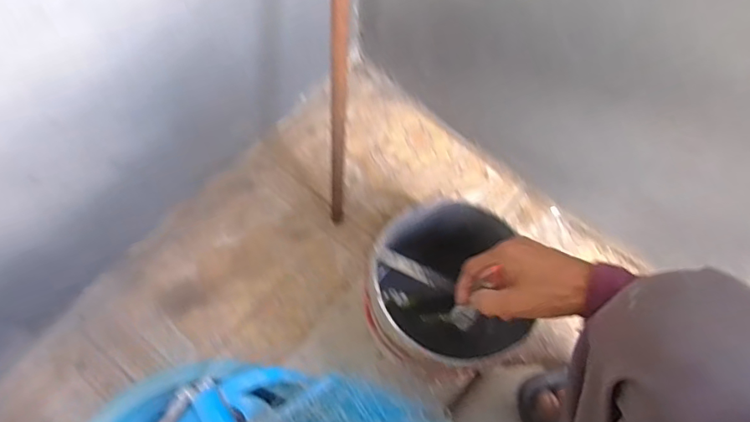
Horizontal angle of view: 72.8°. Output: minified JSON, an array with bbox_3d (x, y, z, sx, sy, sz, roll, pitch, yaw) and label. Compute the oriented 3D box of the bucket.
[{"bbox_3d":[0.079,0.100,0.605,0.160,0.180,0.167,1,68,-2],"label":"bucket"}]

